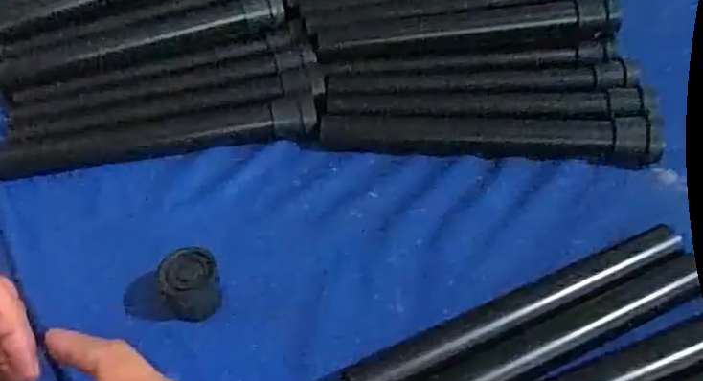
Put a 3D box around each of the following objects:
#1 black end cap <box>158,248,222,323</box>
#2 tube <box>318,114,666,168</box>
[{"bbox_3d":[-0.097,0.059,0.380,0.035,0.030,0.037,-2,46,2],"label":"black end cap"},{"bbox_3d":[0.098,-0.042,0.464,0.244,0.027,0.026,4,46,8],"label":"tube"}]

